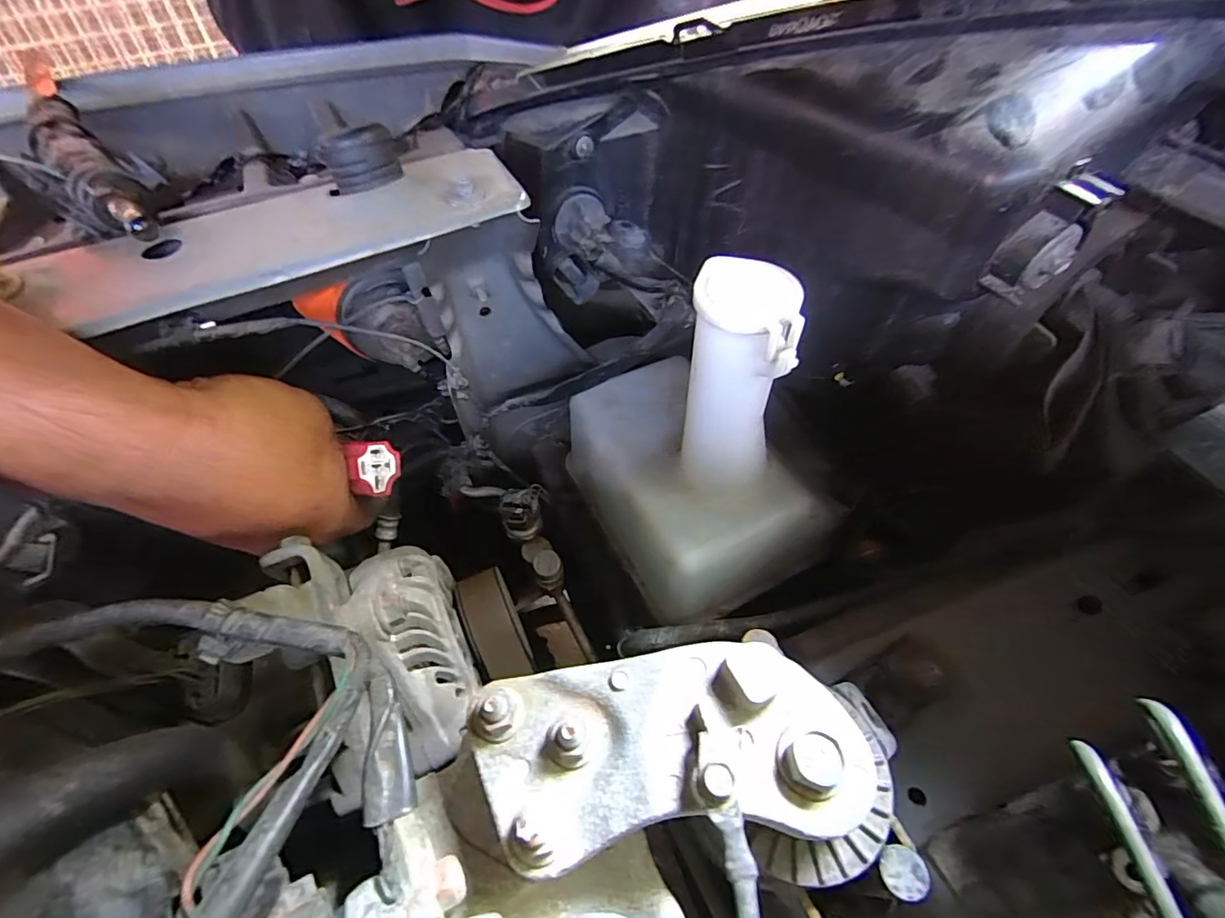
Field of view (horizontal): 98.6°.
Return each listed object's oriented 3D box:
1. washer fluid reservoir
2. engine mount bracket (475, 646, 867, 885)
[{"bbox_3d":[0.037,-0.021,0.302,0.093,0.194,0.151,-24,54,-14],"label":"washer fluid reservoir"},{"bbox_3d":[0.017,0.102,0.189,0.135,0.027,0.062,-7,51,-2],"label":"engine mount bracket"}]

